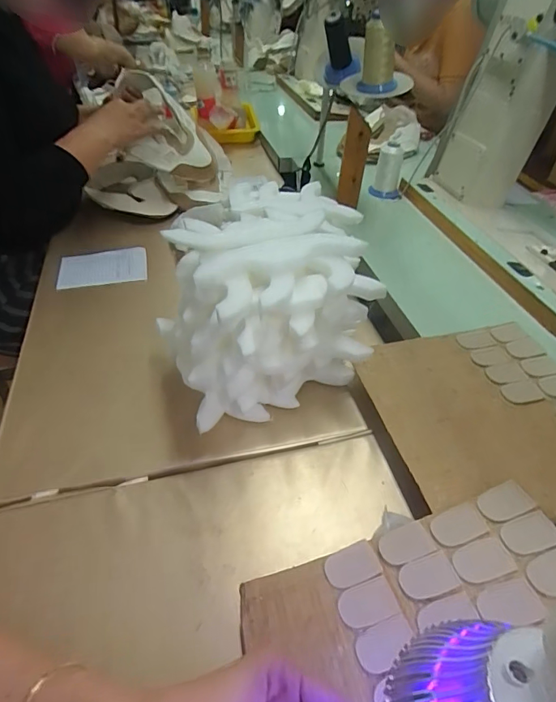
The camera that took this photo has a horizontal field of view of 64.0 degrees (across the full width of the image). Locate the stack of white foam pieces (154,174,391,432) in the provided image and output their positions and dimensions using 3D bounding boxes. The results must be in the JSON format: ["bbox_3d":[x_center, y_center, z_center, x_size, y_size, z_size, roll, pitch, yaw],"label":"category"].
[{"bbox_3d":[-0.012,-0.044,0.559,0.242,0.179,0.171,-14,45,-18],"label":"stack of white foam pieces"}]

